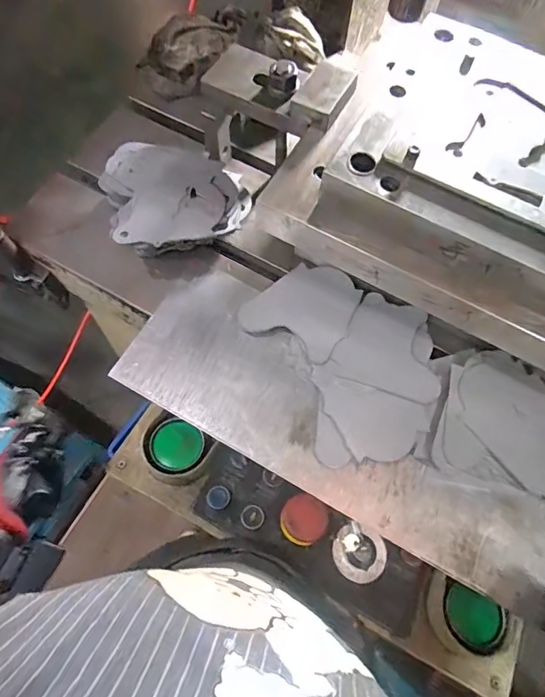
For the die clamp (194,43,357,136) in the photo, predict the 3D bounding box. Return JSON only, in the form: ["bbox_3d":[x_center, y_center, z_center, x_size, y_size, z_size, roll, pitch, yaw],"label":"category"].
[{"bbox_3d":[0.004,-0.322,0.552,0.181,0.050,0.101,31,71,11],"label":"die clamp"}]

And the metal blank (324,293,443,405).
[{"bbox_3d":[0.152,-0.004,0.568,0.130,0.011,0.124,21,70,8],"label":"metal blank"}]

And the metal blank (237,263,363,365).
[{"bbox_3d":[0.040,-0.057,0.595,0.129,0.005,0.126,25,73,14],"label":"metal blank"}]

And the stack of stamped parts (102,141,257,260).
[{"bbox_3d":[-0.137,-0.191,0.602,0.188,0.059,0.173,15,69,5],"label":"stack of stamped parts"}]

